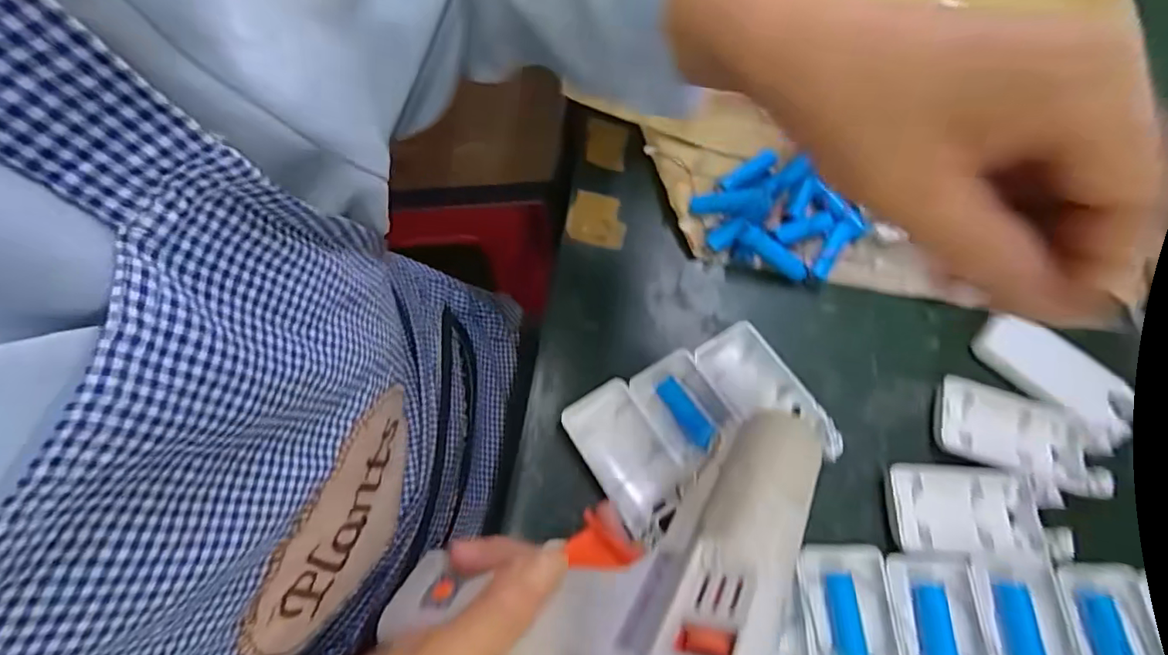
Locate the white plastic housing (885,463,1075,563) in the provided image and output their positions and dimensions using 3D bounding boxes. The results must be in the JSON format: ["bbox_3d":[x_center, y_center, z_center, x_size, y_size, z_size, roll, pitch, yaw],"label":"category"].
[{"bbox_3d":[0.218,0.101,0.298,0.096,0.013,0.046,4,66,0],"label":"white plastic housing"}]

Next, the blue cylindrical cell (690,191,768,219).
[{"bbox_3d":[0.097,-0.083,0.368,0.050,0.014,0.015,5,62,23],"label":"blue cylindrical cell"}]

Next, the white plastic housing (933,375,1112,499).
[{"bbox_3d":[0.254,0.062,0.315,0.091,0.007,0.047,15,64,11],"label":"white plastic housing"}]

